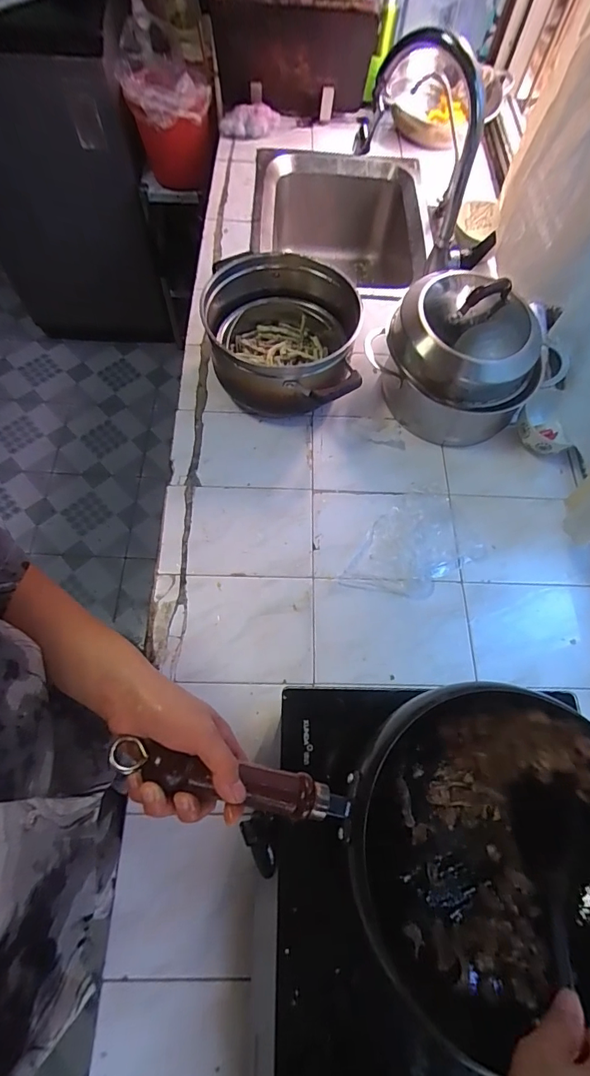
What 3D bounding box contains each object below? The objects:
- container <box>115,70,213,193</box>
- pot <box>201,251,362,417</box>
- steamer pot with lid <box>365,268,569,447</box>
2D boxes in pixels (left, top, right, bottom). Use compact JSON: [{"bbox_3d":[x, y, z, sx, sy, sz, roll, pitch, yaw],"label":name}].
[{"bbox_3d":[-0.319,-1.053,1.146,0.197,0.200,0.209,-17,70,-10],"label":"container"},{"bbox_3d":[-0.023,-0.309,0.720,0.232,0.137,0.252,4,66,-1],"label":"pot"},{"bbox_3d":[0.273,-0.293,0.709,0.232,0.185,0.234,1,66,-3],"label":"steamer pot with lid"}]

